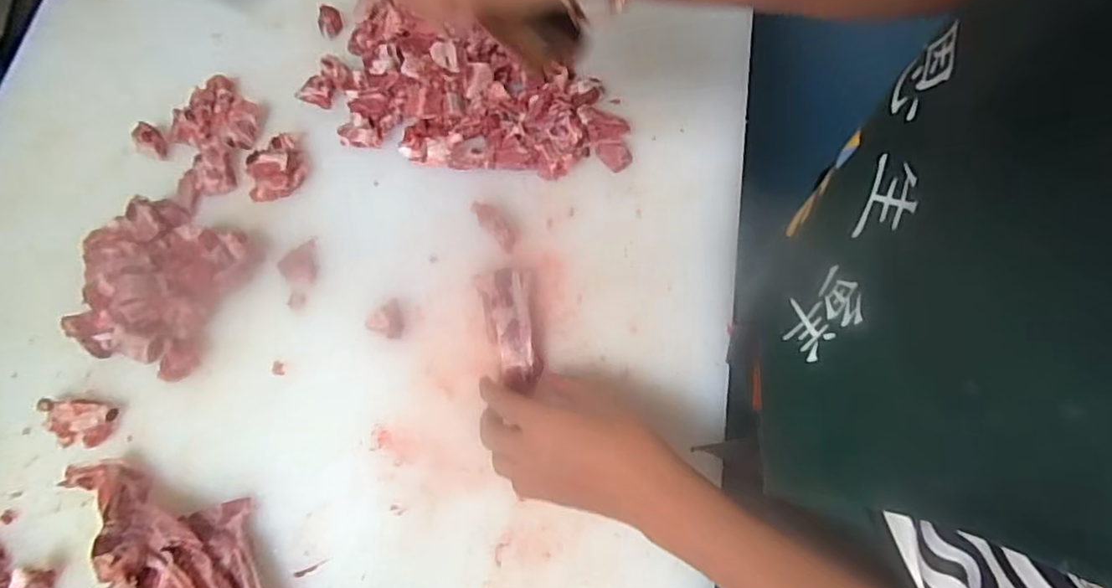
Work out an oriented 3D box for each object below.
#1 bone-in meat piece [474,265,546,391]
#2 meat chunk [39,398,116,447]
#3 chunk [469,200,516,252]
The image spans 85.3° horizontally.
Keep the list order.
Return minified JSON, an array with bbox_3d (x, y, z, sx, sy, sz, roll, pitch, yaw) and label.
[{"bbox_3d":[-0.039,0.027,0.539,0.045,0.014,0.105,-14,71,-4],"label":"bone-in meat piece"},{"bbox_3d":[-0.415,0.112,0.527,0.058,0.025,0.040,0,72,0],"label":"meat chunk"},{"bbox_3d":[-0.059,-0.067,0.579,0.021,0.011,0.058,-41,76,-12],"label":"chunk"}]

